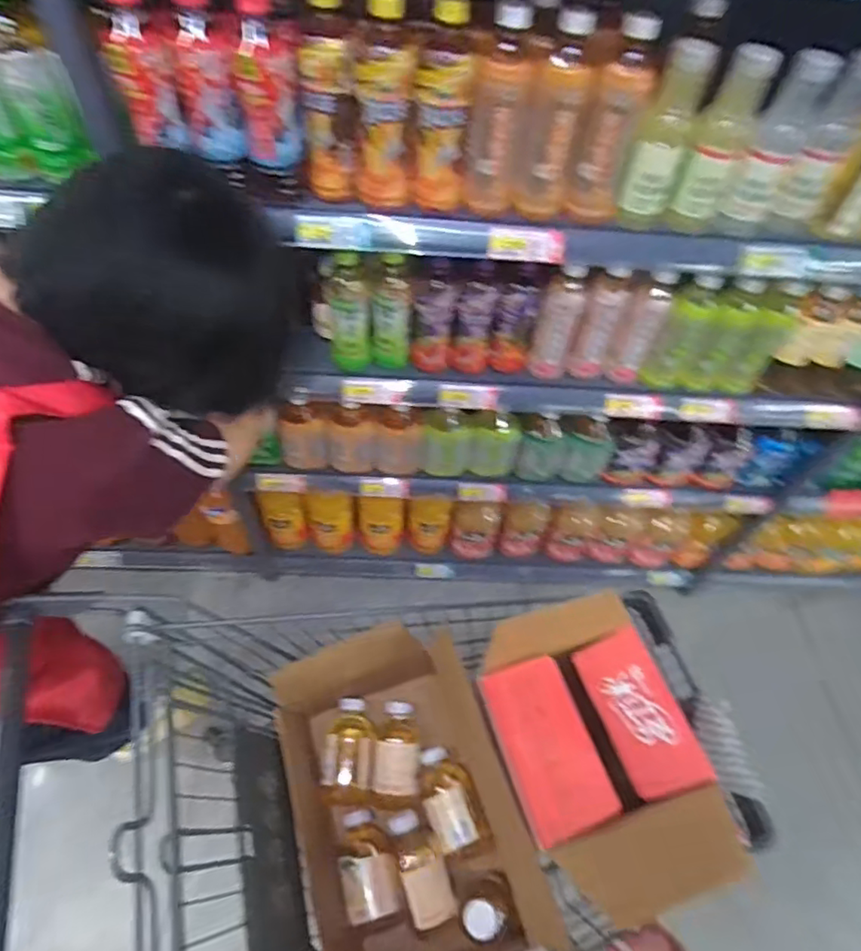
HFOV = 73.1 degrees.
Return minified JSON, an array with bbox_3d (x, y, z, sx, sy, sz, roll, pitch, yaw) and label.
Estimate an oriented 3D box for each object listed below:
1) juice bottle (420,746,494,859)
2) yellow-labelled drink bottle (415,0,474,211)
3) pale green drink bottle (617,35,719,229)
[{"bbox_3d":[0.034,0.490,0.876,0.082,0.066,0.154,-15,58,-15],"label":"juice bottle"},{"bbox_3d":[0.014,-0.426,0.683,0.067,0.201,0.057,2,55,-4],"label":"yellow-labelled drink bottle"},{"bbox_3d":[0.280,-0.401,0.704,0.069,0.195,0.070,20,56,8],"label":"pale green drink bottle"}]

